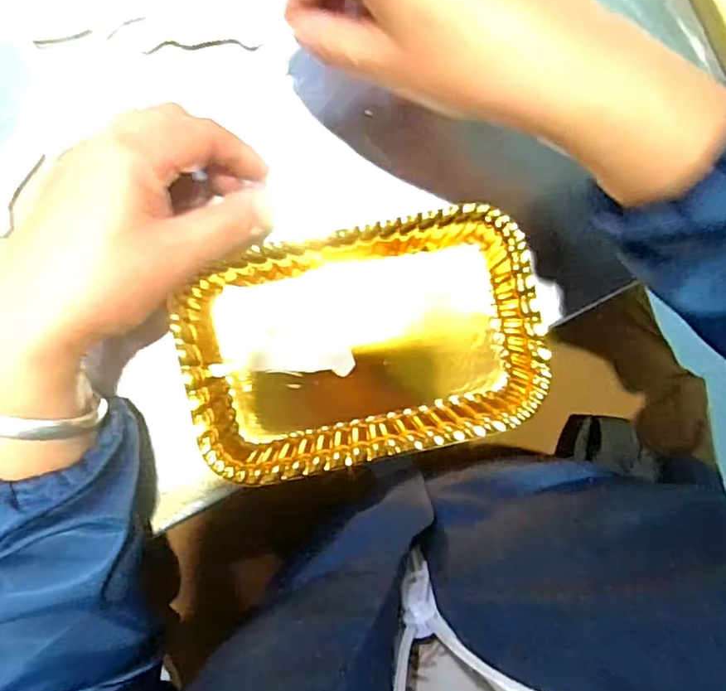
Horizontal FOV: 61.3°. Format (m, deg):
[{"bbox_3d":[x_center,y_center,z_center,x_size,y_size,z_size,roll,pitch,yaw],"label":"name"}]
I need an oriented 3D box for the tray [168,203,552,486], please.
[{"bbox_3d":[0.001,-0.001,0.339,0.189,0.031,0.120,-11,91,-4],"label":"tray"}]

